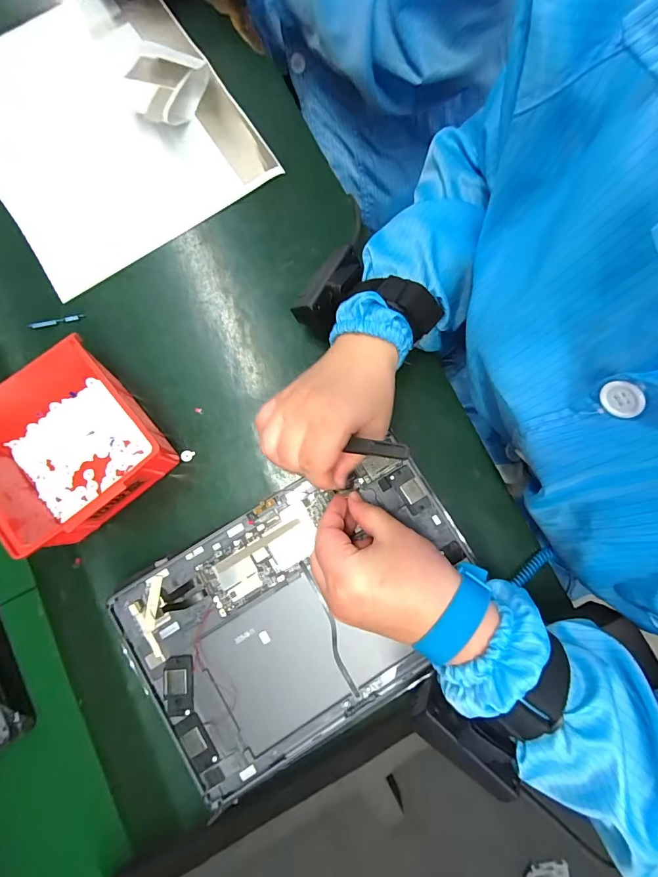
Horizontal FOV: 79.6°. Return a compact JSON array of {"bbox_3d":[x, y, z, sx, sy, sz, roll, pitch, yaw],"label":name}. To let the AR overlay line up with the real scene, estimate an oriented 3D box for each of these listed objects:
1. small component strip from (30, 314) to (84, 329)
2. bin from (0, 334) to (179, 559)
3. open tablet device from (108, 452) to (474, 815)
[{"bbox_3d":[-0.251,-0.108,0.364,0.048,0.004,0.006,-16,79,1],"label":"small component strip"},{"bbox_3d":[-0.211,0.006,0.310,0.137,0.068,0.137,-34,84,-6],"label":"bin"},{"bbox_3d":[-0.018,0.129,0.301,0.253,0.011,0.166,-30,81,-5],"label":"open tablet device"}]

